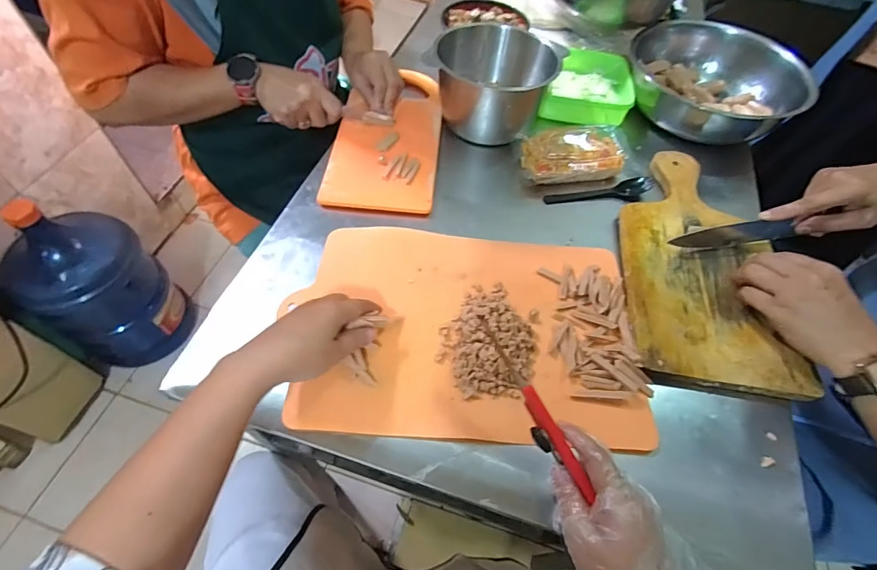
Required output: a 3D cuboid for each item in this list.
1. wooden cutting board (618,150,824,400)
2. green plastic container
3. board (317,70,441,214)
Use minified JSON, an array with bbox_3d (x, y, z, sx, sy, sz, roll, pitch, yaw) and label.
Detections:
[{"bbox_3d":[0.309,-0.042,0.499,0.174,0.012,0.329,7,61,4],"label":"wooden cutting board"},{"bbox_3d":[0.239,-0.316,0.682,0.128,0.038,0.156,12,56,5],"label":"green plastic container"},{"bbox_3d":[-0.070,-0.208,0.604,0.143,0.019,0.264,4,61,2],"label":"board"}]

